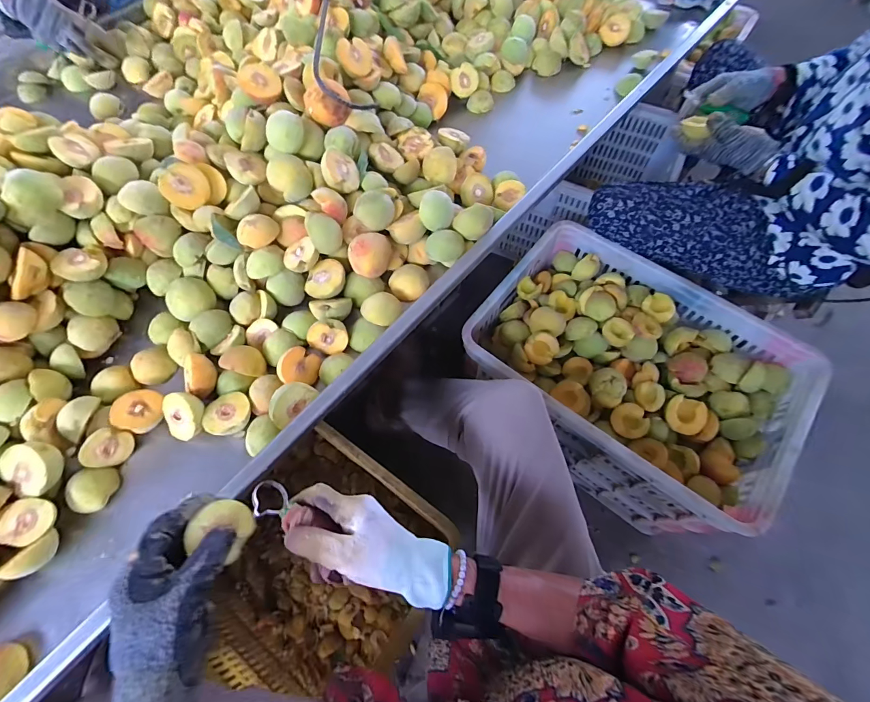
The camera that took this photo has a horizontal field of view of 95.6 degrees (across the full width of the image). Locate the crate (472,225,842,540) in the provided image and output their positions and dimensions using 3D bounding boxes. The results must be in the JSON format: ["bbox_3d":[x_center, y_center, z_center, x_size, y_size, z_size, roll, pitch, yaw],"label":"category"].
[{"bbox_3d":[0.350,0.035,0.756,0.499,0.228,0.363,35,71,17],"label":"crate"}]

